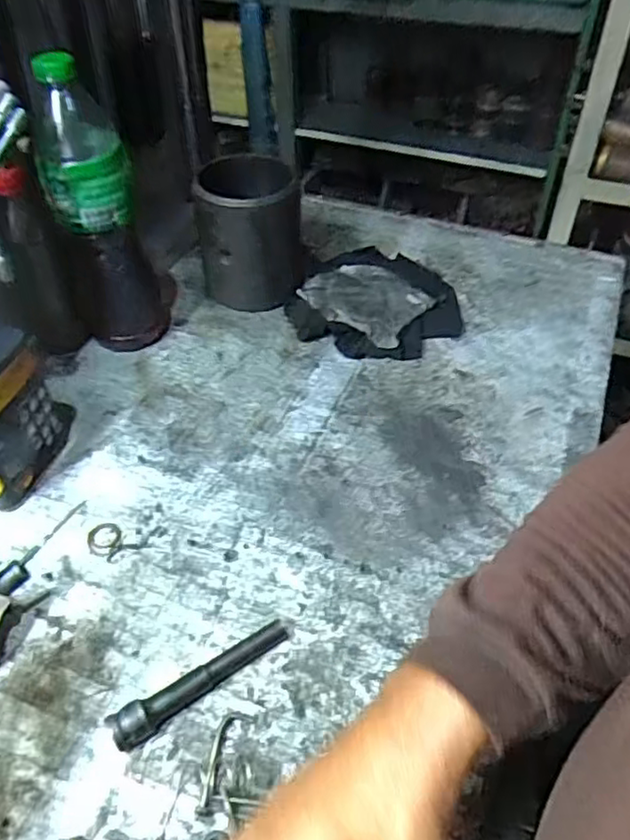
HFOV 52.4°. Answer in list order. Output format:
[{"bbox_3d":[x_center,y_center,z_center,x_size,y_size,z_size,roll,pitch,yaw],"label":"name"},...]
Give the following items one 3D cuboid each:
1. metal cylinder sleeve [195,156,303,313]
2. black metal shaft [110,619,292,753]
[{"bbox_3d":[-0.067,-0.204,0.702,0.101,0.136,0.104,0,47,0],"label":"metal cylinder sleeve"},{"bbox_3d":[-0.074,0.173,0.429,0.127,0.021,0.021,-27,52,-23],"label":"black metal shaft"}]

